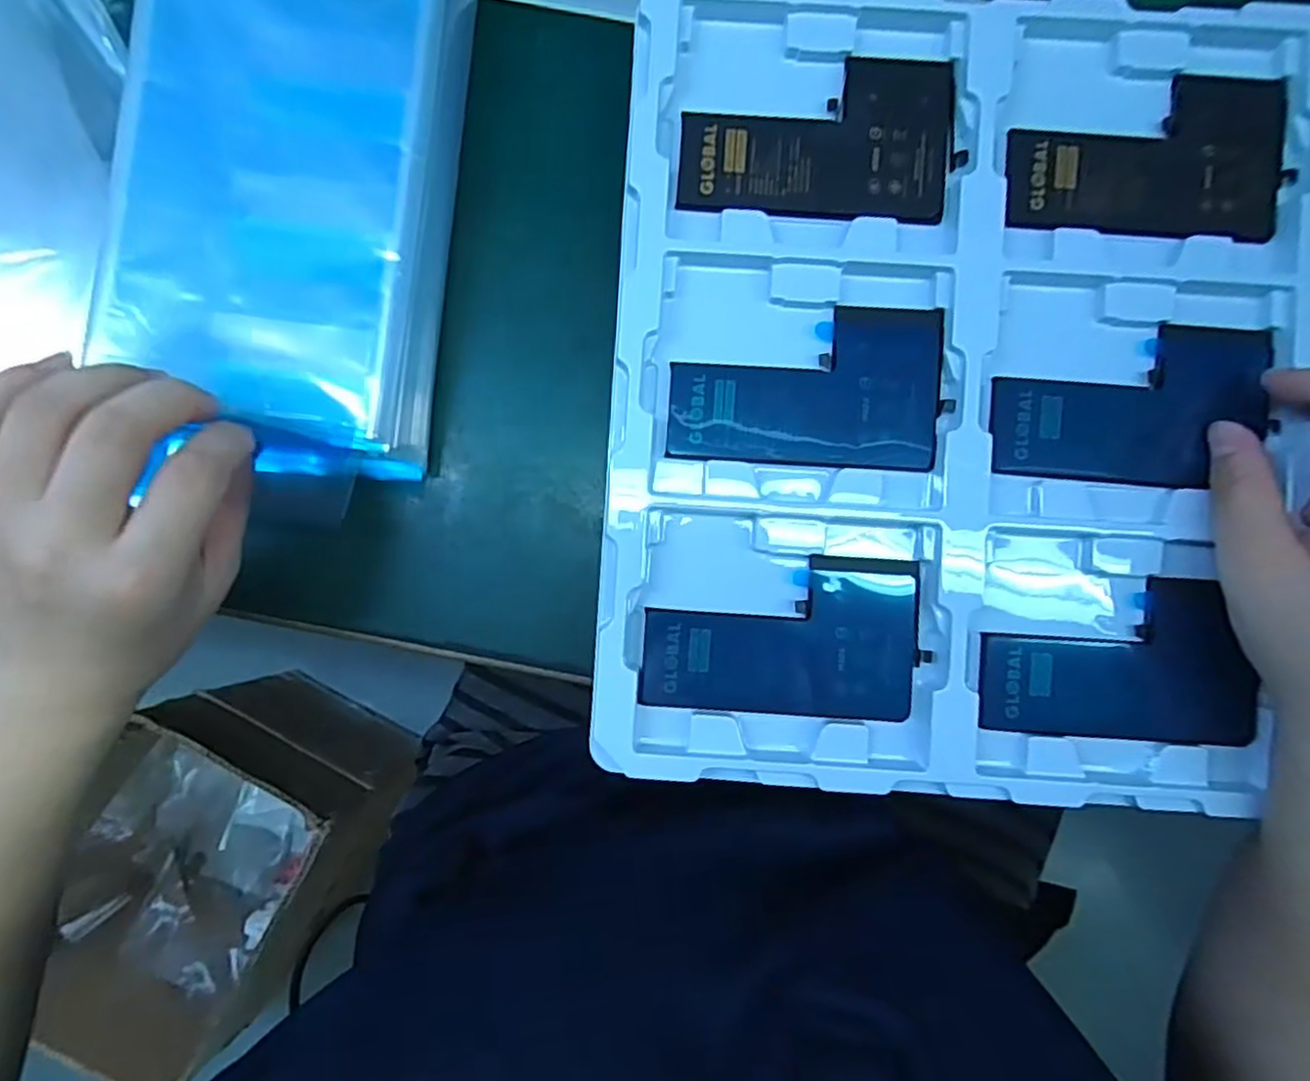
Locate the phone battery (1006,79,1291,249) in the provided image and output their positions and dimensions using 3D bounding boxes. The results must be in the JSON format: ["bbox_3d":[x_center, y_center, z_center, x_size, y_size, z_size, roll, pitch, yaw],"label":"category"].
[{"bbox_3d":[0.201,-0.156,0.285,0.114,0.005,0.066,-1,87,0],"label":"phone battery"}]

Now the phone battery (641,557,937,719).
[{"bbox_3d":[0.052,0.038,0.284,0.110,0.008,0.064,2,87,0],"label":"phone battery"}]

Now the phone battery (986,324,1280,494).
[{"bbox_3d":[0.194,-0.057,0.286,0.112,0.009,0.065,3,85,-2],"label":"phone battery"}]

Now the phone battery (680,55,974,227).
[{"bbox_3d":[0.067,-0.164,0.289,0.112,0.007,0.066,1,87,0],"label":"phone battery"}]

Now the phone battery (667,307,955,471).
[{"bbox_3d":[0.062,-0.064,0.287,0.110,0.007,0.065,2,87,0],"label":"phone battery"}]

